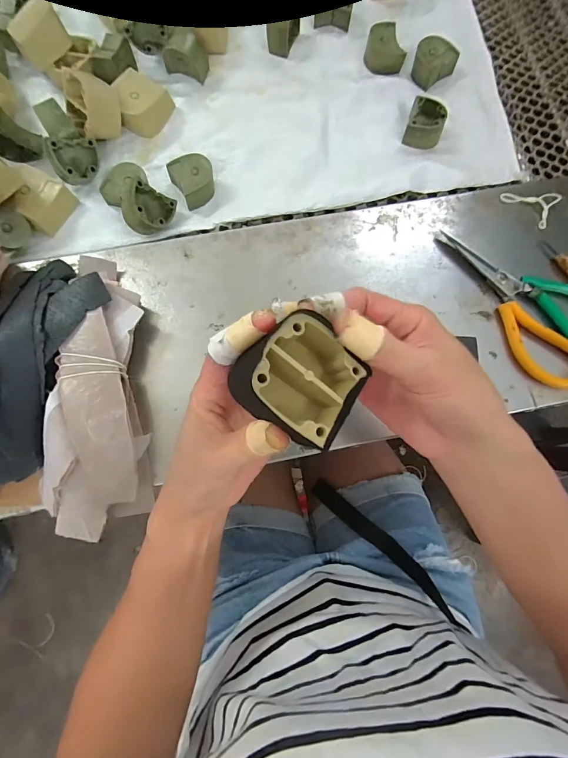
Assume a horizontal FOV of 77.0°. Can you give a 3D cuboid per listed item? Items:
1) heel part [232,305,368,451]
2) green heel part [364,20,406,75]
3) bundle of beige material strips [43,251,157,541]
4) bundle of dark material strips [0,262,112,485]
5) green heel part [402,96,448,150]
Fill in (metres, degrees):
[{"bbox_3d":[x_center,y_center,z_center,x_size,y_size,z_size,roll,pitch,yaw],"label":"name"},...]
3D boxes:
[{"bbox_3d":[0.005,0.001,0.192,0.054,0.046,0.059,37,70,-13],"label":"heel part"},{"bbox_3d":[0.118,-0.392,0.423,0.037,0.026,0.043,-16,77,-6],"label":"green heel part"},{"bbox_3d":[-0.162,0.003,0.305,0.084,0.034,0.237,-8,76,-4],"label":"bundle of beige material strips"},{"bbox_3d":[-0.228,-0.006,0.296,0.098,0.050,0.215,18,76,3],"label":"bundle of dark material strips"},{"bbox_3d":[0.161,-0.288,0.401,0.038,0.023,0.049,17,76,3],"label":"green heel part"}]

